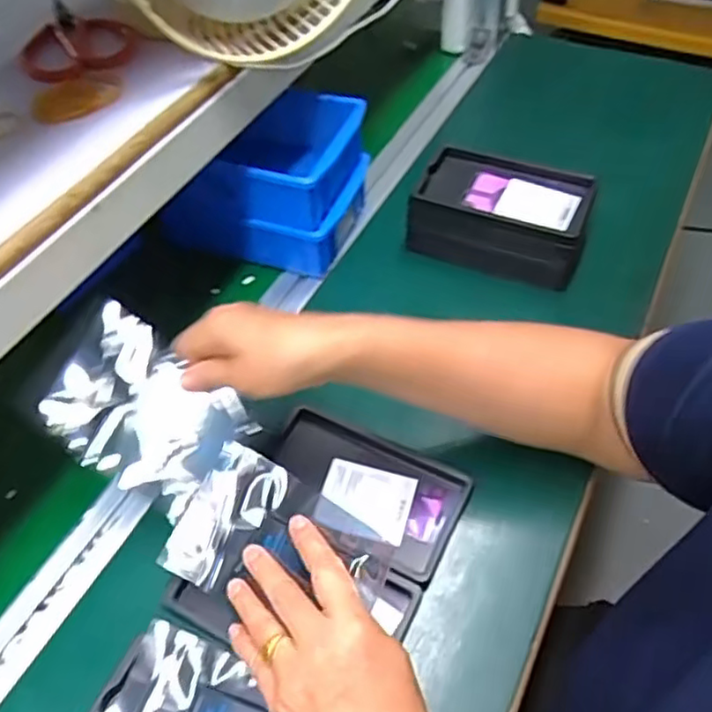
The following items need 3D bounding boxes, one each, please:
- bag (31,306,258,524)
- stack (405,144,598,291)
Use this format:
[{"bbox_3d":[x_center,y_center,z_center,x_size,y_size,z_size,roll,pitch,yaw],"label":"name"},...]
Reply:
[{"bbox_3d":[-0.149,0.039,0.452,0.130,0.015,0.096,40,82,2],"label":"bag"},{"bbox_3d":[0.142,-0.137,0.640,0.164,0.073,0.098,15,55,14],"label":"stack"}]

